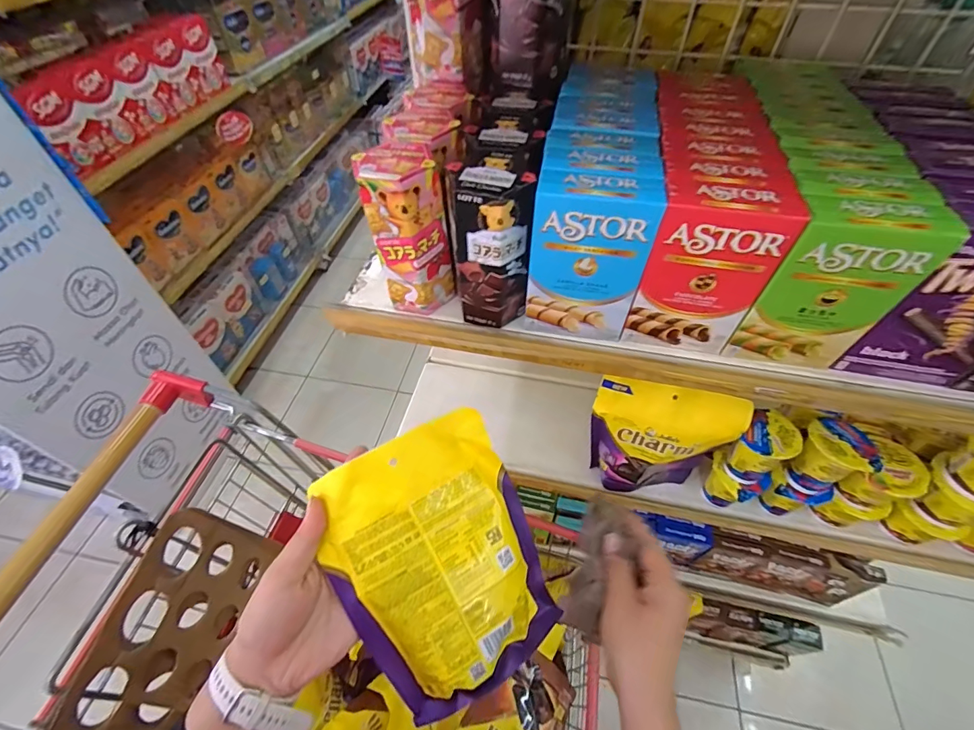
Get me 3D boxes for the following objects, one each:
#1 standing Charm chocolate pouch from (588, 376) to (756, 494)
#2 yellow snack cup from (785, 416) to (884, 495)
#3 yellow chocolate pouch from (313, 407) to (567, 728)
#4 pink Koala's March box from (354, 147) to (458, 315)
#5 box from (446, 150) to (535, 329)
[{"bbox_3d":[0.202,0.097,0.530,0.152,0.181,0.051,16,53,13],"label":"standing Charm chocolate pouch"},{"bbox_3d":[0.389,0.106,0.494,0.061,0.073,0.062,0,51,0],"label":"yellow snack cup"},{"bbox_3d":[-0.035,0.151,0.337,0.144,0.032,0.194,-25,88,-17],"label":"yellow chocolate pouch"},{"bbox_3d":[-0.066,-0.111,0.371,0.061,0.131,0.050,-13,52,-10],"label":"pink Koala's March box"},{"bbox_3d":[0.003,-0.095,0.359,0.063,0.132,0.048,-1,51,0],"label":"box"}]

